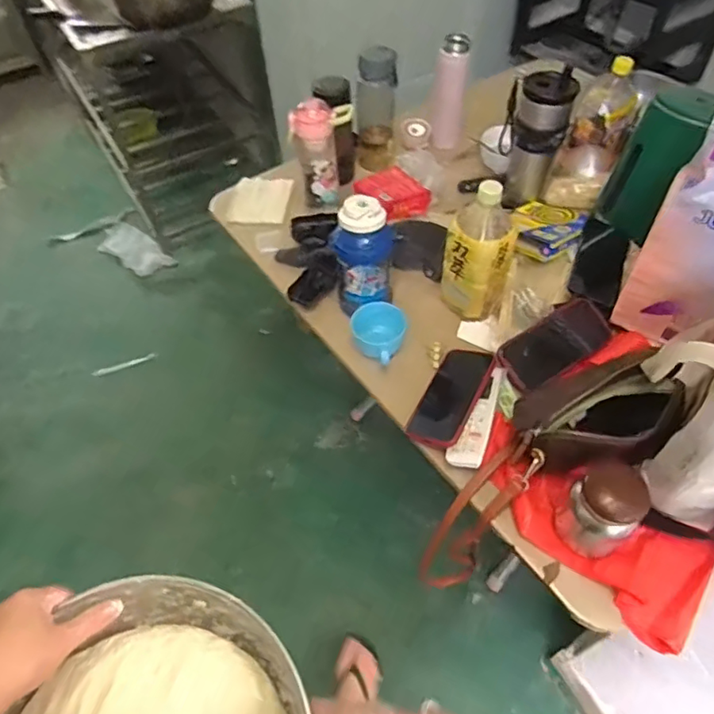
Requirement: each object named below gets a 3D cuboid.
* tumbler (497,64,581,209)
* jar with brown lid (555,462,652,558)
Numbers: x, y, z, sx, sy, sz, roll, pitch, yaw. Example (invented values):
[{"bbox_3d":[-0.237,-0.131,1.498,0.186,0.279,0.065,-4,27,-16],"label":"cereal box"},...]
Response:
[{"bbox_3d":[0.292,-0.357,0.925,0.095,0.215,0.073,10,52,10],"label":"tumbler"},{"bbox_3d":[0.273,0.170,0.614,0.066,0.110,0.068,-1,51,2],"label":"jar with brown lid"}]

